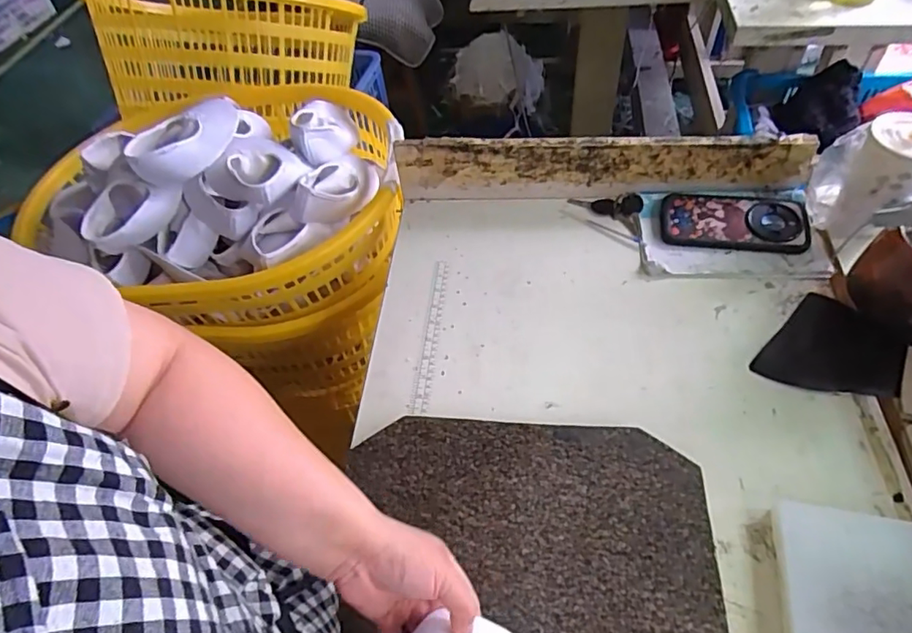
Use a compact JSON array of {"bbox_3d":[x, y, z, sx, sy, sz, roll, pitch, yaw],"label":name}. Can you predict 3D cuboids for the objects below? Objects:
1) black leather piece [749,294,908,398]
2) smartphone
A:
[{"bbox_3d":[0.406,0.041,0.589,0.131,0.009,0.115,-41,54,-18],"label":"black leather piece"},{"bbox_3d":[0.354,-0.121,0.704,0.170,0.013,0.088,6,65,15],"label":"smartphone"}]

